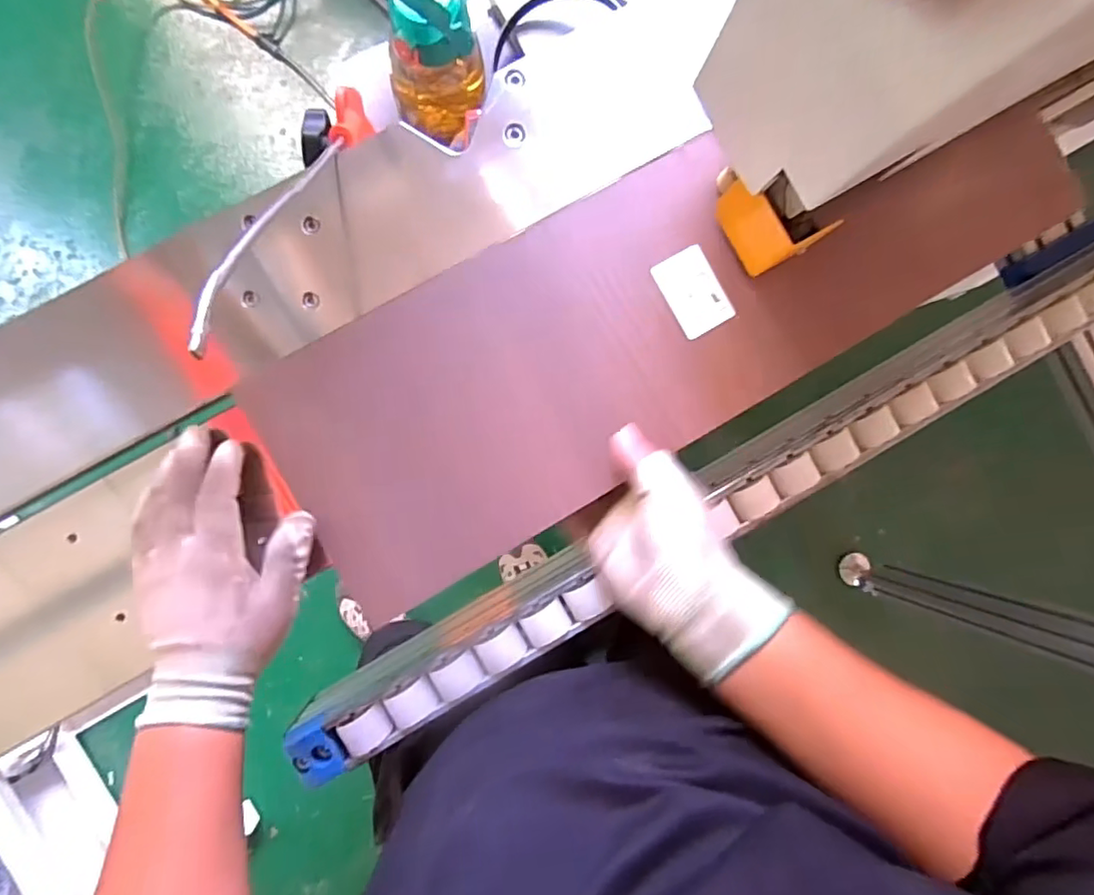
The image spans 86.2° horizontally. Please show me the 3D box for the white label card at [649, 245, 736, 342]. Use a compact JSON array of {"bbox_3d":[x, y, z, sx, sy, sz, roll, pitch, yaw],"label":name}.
[{"bbox_3d":[0.109,-0.116,0.432,0.042,0.004,0.061,-29,92,-5],"label":"white label card"}]

